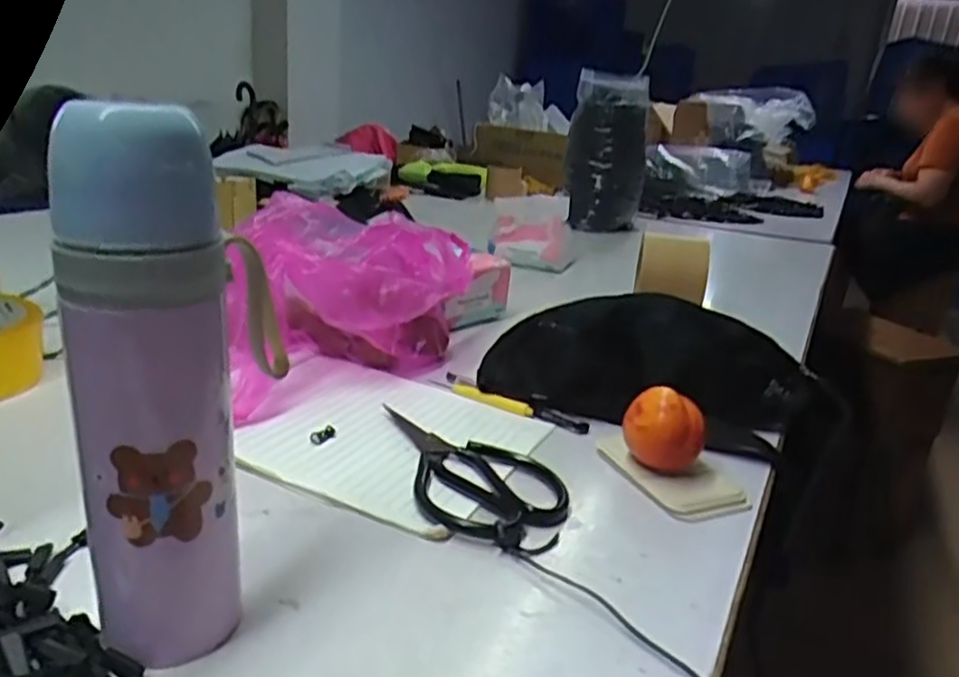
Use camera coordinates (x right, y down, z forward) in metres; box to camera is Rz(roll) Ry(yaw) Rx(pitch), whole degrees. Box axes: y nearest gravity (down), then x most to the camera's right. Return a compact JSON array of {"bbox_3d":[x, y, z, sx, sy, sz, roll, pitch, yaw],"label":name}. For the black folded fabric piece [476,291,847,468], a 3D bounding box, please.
[{"bbox_3d":[0.156,0.024,0.610,0.295,0.089,0.100,12,21,15],"label":"black folded fabric piece"}]

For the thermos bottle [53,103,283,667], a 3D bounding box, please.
[{"bbox_3d":[-0.136,0.020,0.326,0.062,0.242,0.092,5,21,-3],"label":"thermos bottle"}]

